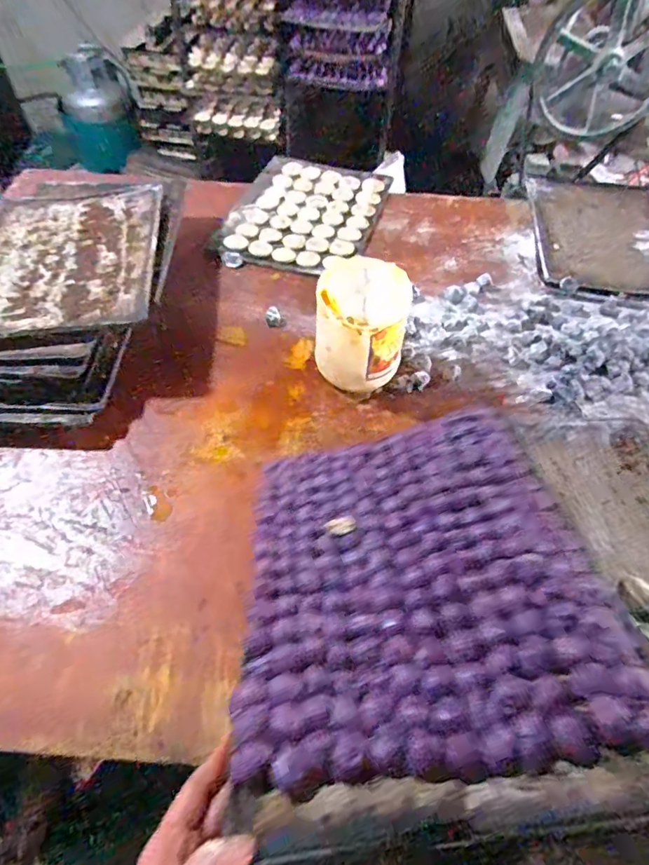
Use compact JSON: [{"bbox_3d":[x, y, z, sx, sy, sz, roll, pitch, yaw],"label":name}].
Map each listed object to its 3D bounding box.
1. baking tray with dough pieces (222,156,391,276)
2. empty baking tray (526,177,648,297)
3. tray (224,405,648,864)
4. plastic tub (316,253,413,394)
[{"bbox_3d":[-0.042,-0.527,1.166,0.335,0.032,0.440,15,50,10],"label":"baking tray with dough pieces"},{"bbox_3d":[0.649,-0.465,1.136,0.334,0.041,0.488,8,50,4],"label":"empty baking tray"},{"bbox_3d":[0.082,0.133,0.488,0.315,0.049,0.427,-13,34,5],"label":"tray"},{"bbox_3d":[0.062,-0.172,0.815,0.135,0.171,0.163,10,50,6],"label":"plastic tub"}]

